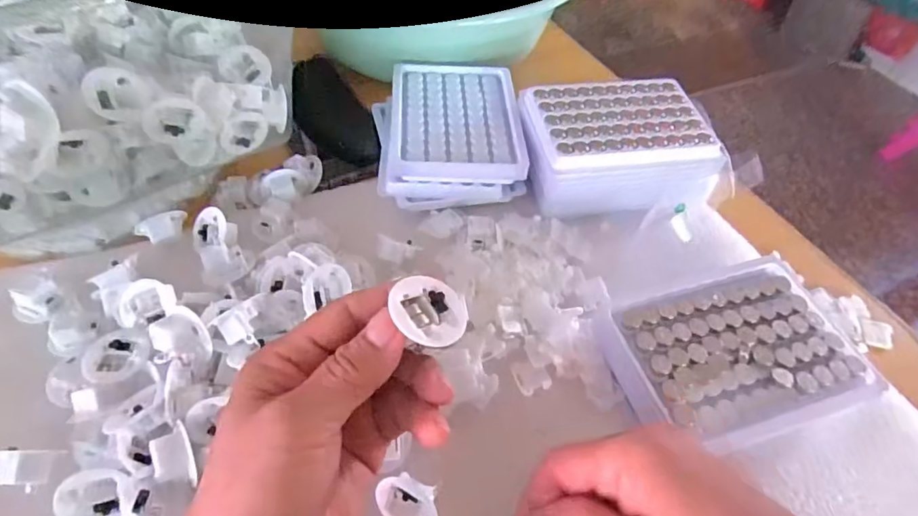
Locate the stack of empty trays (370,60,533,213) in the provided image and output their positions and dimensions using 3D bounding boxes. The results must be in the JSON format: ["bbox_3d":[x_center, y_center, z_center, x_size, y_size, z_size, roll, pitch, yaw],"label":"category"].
[{"bbox_3d":[-0.008,-0.103,0.421,0.107,0.031,0.139,-1,52,-5],"label":"stack of empty trays"}]

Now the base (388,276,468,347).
[{"bbox_3d":[-0.013,0.024,0.219,0.031,0.011,0.031,13,45,-17],"label":"base"}]

